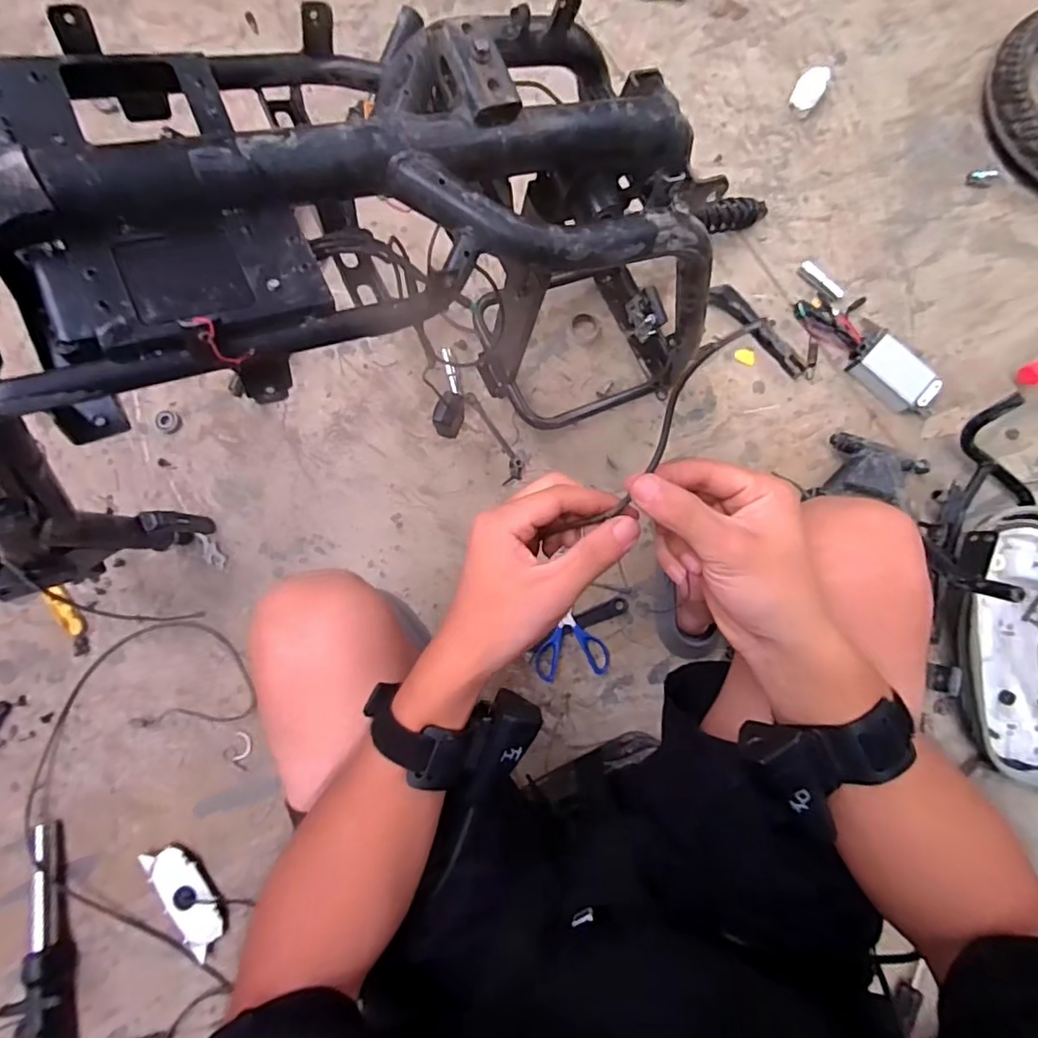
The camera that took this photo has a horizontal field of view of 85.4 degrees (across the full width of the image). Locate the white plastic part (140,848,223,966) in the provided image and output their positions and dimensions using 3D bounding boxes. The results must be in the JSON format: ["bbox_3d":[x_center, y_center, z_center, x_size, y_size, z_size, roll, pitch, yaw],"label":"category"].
[{"bbox_3d":[-0.426,0.486,0.719,0.052,0.019,0.140,-29,83,-5],"label":"white plastic part"}]

